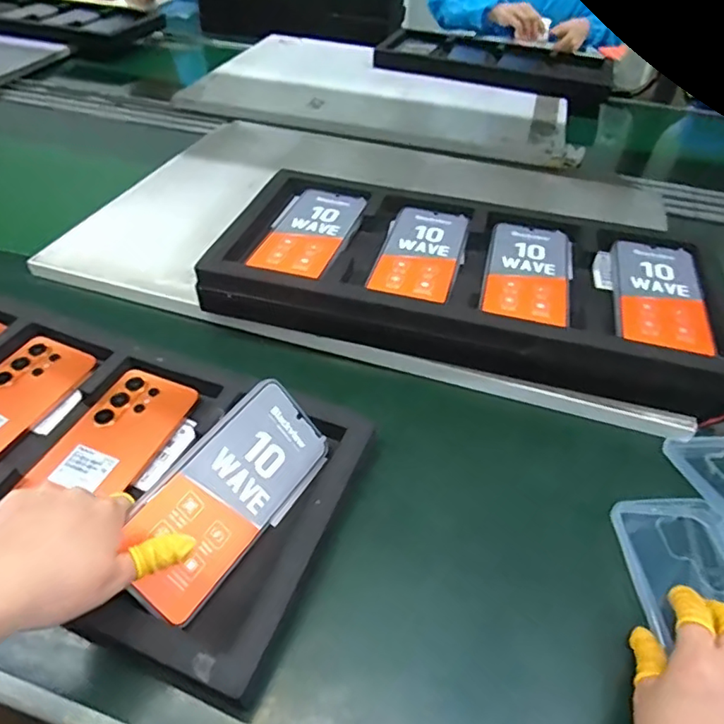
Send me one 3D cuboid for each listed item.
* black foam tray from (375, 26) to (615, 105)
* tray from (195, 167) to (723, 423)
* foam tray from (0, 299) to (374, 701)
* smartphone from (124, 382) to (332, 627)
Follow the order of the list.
[{"bbox_3d":[0.285,-0.644,1.189,0.480,0.035,0.226,19,46,16],"label":"black foam tray"},{"bbox_3d":[0.102,-0.085,0.568,0.488,0.066,0.228,13,44,10],"label":"tray"},{"bbox_3d":[-0.243,0.060,0.452,0.470,0.030,0.227,19,46,17],"label":"foam tray"},{"bbox_3d":[-0.093,0.093,0.394,0.007,0.083,0.166,-19,24,50],"label":"smartphone"}]

